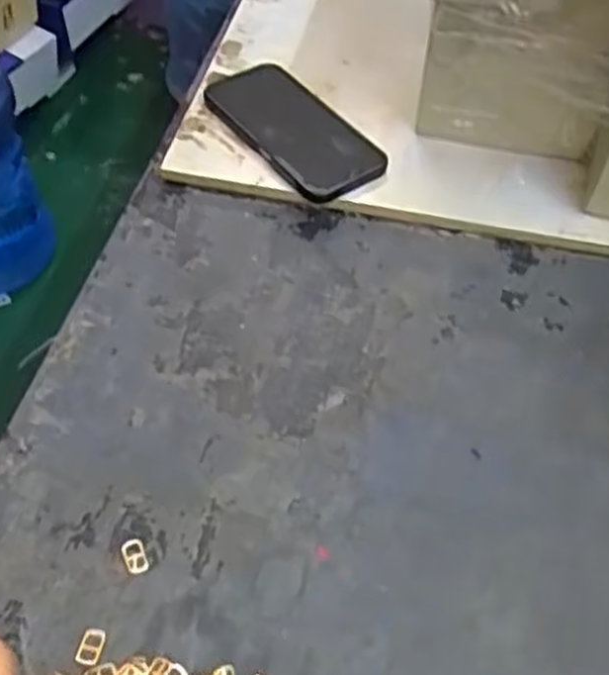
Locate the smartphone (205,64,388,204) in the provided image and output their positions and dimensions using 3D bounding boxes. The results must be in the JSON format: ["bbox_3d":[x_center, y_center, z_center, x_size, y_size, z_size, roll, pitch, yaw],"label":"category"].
[{"bbox_3d":[-0.011,-0.178,0.658,0.080,0.015,0.177,-27,55,-21],"label":"smartphone"}]

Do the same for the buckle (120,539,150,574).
[{"bbox_3d":[-0.095,0.123,0.443,0.013,0.004,0.020,-19,55,-16],"label":"buckle"}]

